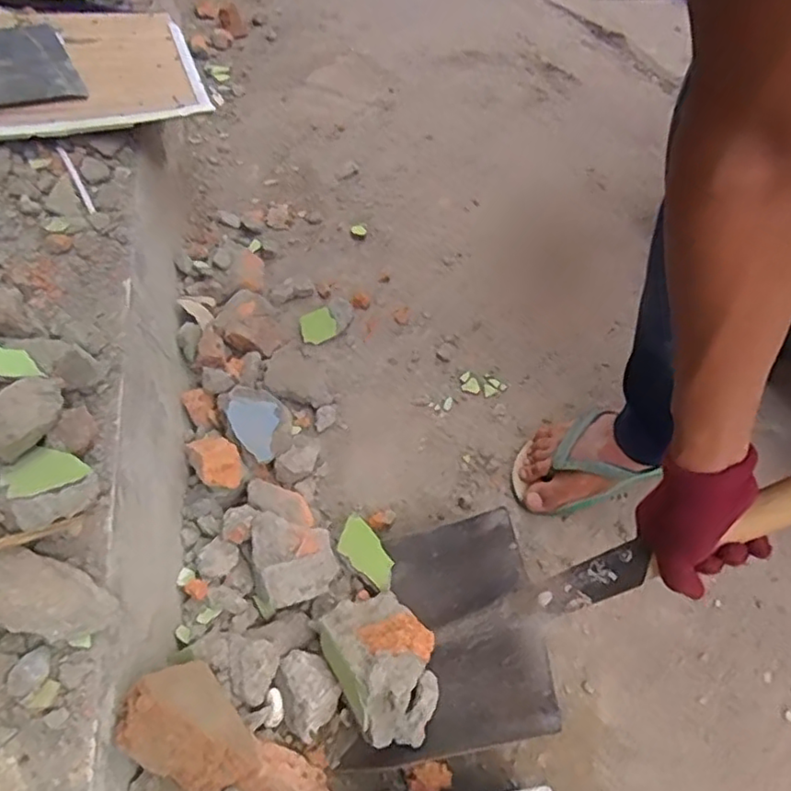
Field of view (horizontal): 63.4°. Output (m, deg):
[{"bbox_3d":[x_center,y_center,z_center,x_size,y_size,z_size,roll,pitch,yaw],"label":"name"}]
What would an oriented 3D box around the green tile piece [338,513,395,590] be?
[{"bbox_3d":[-0.031,0.172,0.703,0.079,0.007,0.041,45,72,8],"label":"green tile piece"}]

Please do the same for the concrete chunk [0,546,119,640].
[{"bbox_3d":[-0.283,0.152,0.500,0.118,0.027,0.057,20,51,-9],"label":"concrete chunk"}]

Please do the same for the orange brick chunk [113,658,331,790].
[{"bbox_3d":[-0.137,0.295,0.545,0.058,0.226,0.087,-13,40,39],"label":"orange brick chunk"}]

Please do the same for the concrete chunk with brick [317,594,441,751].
[{"bbox_3d":[-0.009,0.251,0.615,0.098,0.074,0.139,-24,53,-18],"label":"concrete chunk with brick"}]

